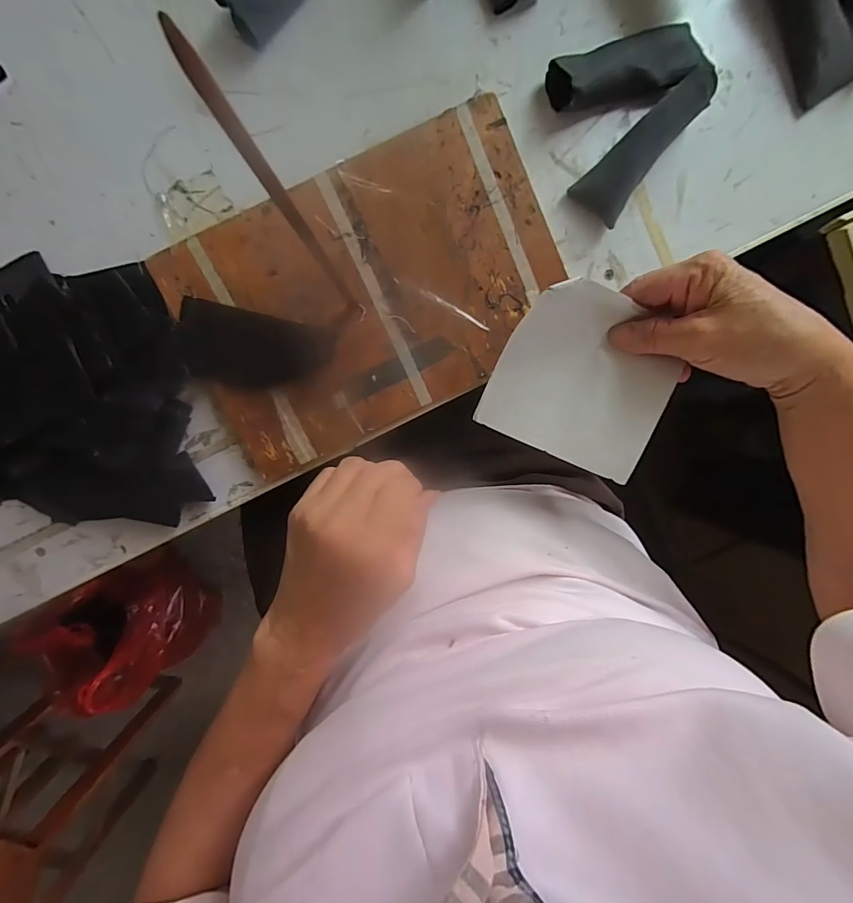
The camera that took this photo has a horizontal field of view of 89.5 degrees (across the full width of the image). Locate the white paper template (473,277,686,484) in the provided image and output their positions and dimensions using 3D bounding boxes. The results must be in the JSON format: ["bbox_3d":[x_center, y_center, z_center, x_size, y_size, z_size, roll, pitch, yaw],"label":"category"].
[{"bbox_3d":[0.103,-0.049,0.285,0.108,0.010,0.107,25,104,9],"label":"white paper template"}]

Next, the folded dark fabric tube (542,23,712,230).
[{"bbox_3d":[0.152,-0.234,0.302,0.107,0.030,0.111,-20,99,1],"label":"folded dark fabric tube"}]

